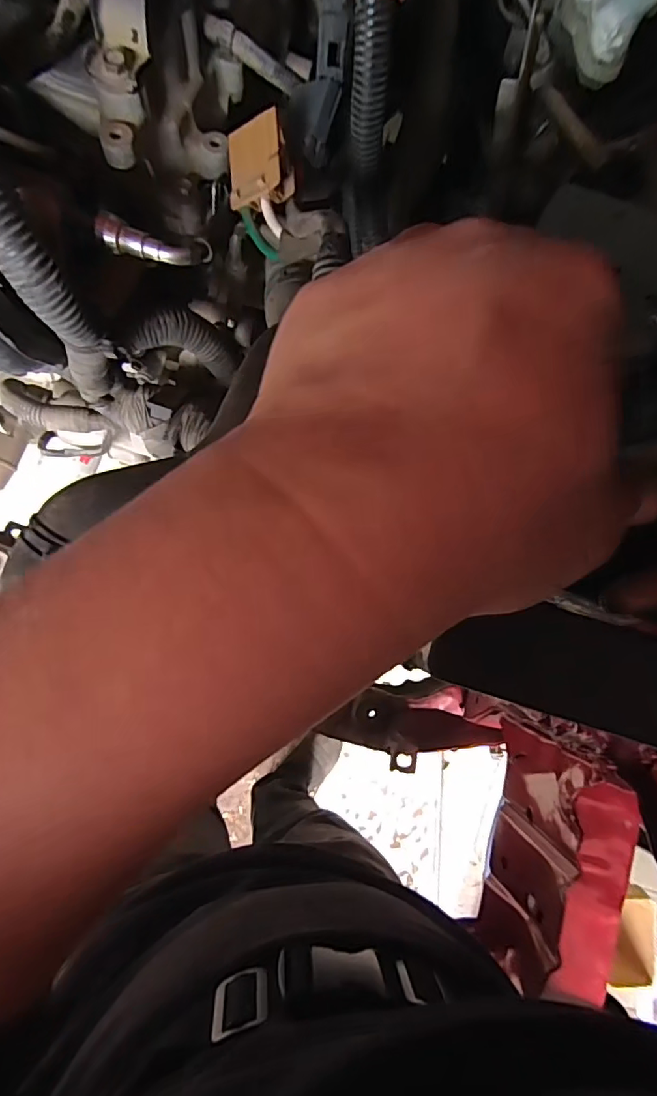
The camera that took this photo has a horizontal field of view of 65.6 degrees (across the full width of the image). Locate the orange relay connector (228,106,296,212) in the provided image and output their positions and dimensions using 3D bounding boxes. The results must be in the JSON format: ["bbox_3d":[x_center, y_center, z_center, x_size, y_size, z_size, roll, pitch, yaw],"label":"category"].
[{"bbox_3d":[-0.035,-0.199,0.265,0.035,0.013,0.039,3,99,35],"label":"orange relay connector"}]

